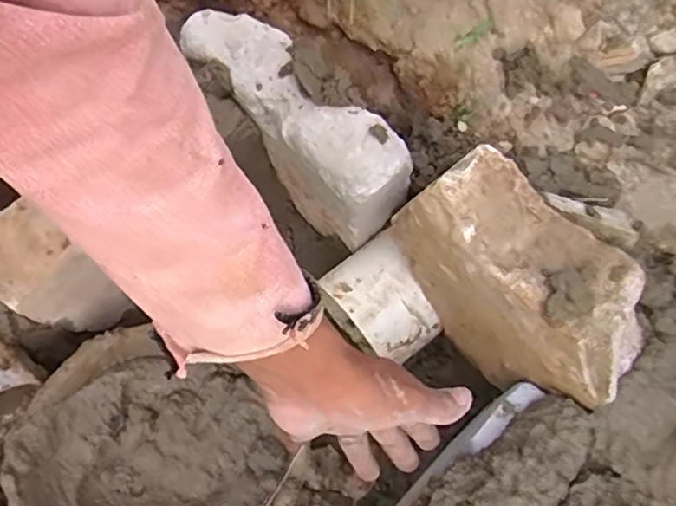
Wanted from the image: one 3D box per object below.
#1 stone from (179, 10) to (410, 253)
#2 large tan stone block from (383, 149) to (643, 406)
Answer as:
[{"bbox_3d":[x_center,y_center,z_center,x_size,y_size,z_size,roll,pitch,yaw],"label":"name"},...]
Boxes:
[{"bbox_3d":[-0.040,-0.120,0.567,0.074,0.121,0.240,-42,74,-15],"label":"stone"},{"bbox_3d":[0.141,0.023,0.475,0.088,0.150,0.197,-37,73,-14],"label":"large tan stone block"}]

